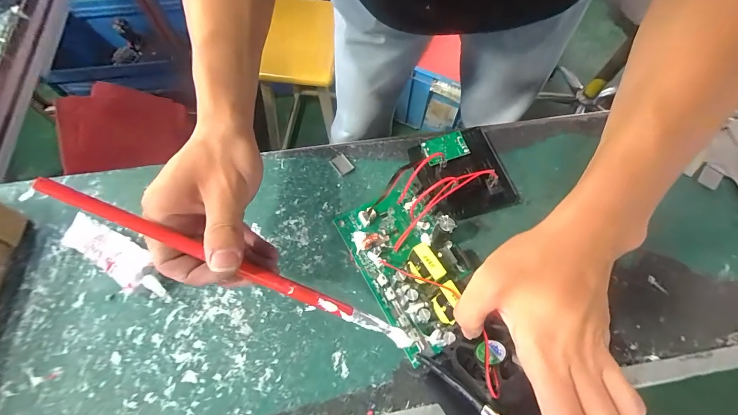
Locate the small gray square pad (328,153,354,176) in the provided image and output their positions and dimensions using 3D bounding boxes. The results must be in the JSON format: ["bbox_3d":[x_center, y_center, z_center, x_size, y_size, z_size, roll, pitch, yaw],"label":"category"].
[{"bbox_3d":[-0.031,-0.049,0.364,0.018,0.004,0.024,-36,69,-16],"label":"small gray square pad"}]

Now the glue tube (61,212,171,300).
[{"bbox_3d":[-0.229,0.050,0.299,0.128,0.030,0.037,30,68,14],"label":"glue tube"}]

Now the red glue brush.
[{"bbox_3d":[-0.082,0.046,0.228,0.263,0.009,0.011,28,65,-15],"label":"red glue brush"}]

